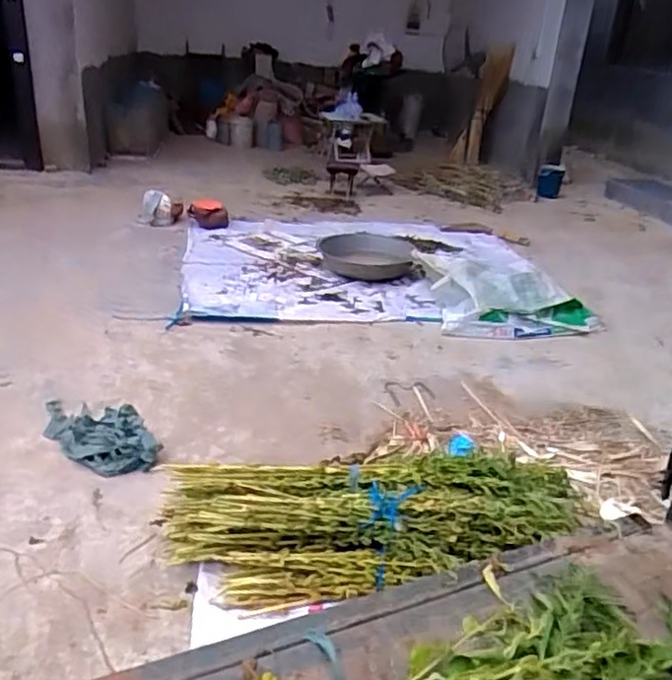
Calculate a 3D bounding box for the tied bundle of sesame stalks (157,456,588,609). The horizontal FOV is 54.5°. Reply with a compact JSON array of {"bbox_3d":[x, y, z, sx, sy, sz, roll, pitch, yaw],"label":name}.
[{"bbox_3d":[0.178,0.504,1.837,1.260,0.185,0.440,-3,26,-16],"label":"tied bundle of sesame stalks"}]

